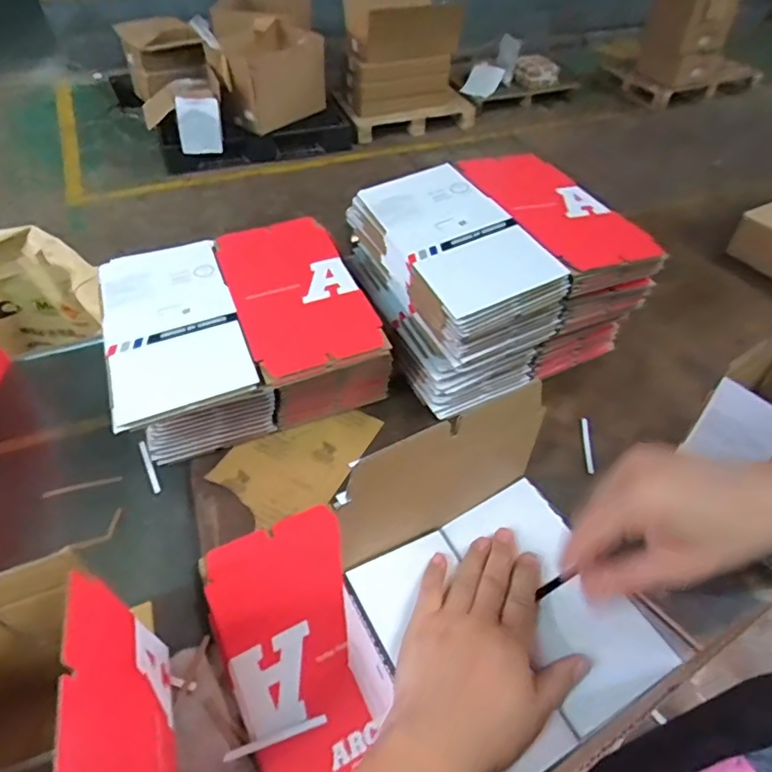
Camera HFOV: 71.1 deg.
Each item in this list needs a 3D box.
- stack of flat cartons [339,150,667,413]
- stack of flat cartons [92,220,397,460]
[{"bbox_3d":[0.168,-0.187,0.871,0.370,0.209,0.341,-18,49,-15],"label":"stack of flat cartons"},{"bbox_3d":[-0.210,-0.074,0.813,0.345,0.155,0.343,-15,49,-13],"label":"stack of flat cartons"}]

